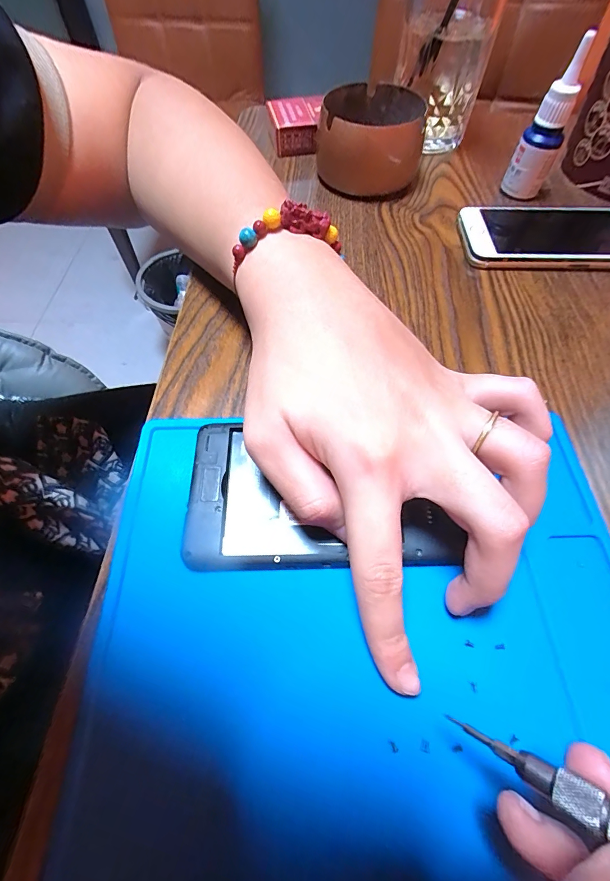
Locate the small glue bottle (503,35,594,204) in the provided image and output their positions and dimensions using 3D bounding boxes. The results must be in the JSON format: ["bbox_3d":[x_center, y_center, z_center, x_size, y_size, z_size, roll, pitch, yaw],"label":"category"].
[{"bbox_3d":[0.183,-0.237,0.281,0.030,0.090,0.032,24,64,12],"label":"small glue bottle"}]

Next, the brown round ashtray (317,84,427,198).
[{"bbox_3d":[0.055,-0.254,0.313,0.084,0.051,0.086,0,61,0],"label":"brown round ashtray"}]

